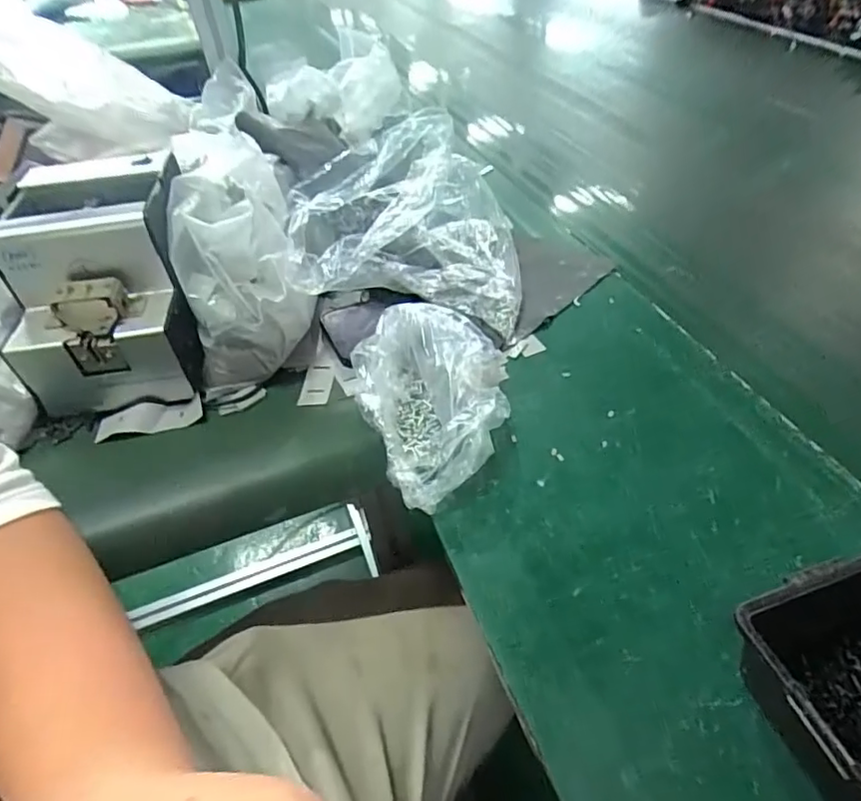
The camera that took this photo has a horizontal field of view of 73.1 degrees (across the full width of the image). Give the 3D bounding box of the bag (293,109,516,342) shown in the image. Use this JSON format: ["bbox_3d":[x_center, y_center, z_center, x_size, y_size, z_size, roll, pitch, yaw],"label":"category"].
[{"bbox_3d":[-0.017,-0.172,0.561,0.203,0.147,0.216,-3,45,1],"label":"bag"}]

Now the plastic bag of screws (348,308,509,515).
[{"bbox_3d":[0.002,0.001,0.446,0.122,0.067,0.157,-4,45,0],"label":"plastic bag of screws"}]

